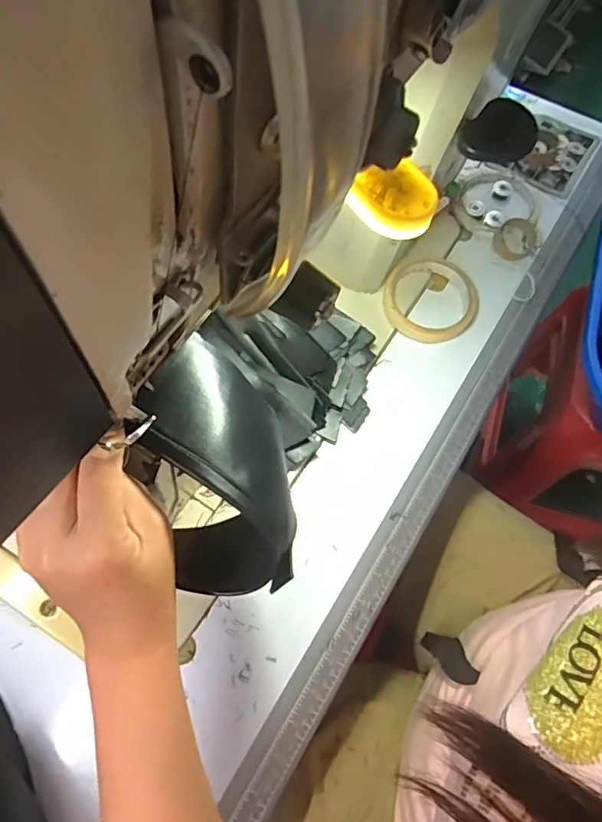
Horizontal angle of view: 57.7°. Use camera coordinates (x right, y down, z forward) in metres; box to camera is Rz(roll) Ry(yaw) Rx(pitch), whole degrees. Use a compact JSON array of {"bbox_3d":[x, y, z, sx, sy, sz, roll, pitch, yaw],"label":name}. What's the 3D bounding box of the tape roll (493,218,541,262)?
[{"bbox_3d":[0.219,-0.174,0.553,0.040,0.019,0.047,33,68,12],"label":"tape roll"}]

